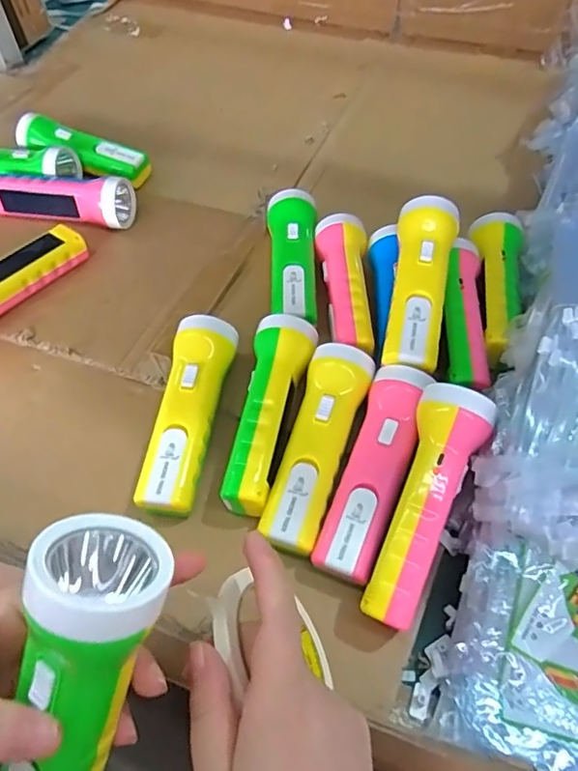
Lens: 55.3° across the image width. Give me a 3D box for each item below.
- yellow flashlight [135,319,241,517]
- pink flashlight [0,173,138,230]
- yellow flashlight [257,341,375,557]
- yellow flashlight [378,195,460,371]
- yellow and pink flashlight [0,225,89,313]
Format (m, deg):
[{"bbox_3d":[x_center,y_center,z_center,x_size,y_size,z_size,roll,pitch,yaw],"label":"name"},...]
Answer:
[{"bbox_3d":[-0.081,0.023,0.447,0.049,0.052,0.166,7,54,6],"label":"yellow flashlight"},{"bbox_3d":[-0.261,-0.211,0.623,0.167,0.051,0.050,7,54,6],"label":"pink flashlight"},{"bbox_3d":[0.022,0.047,0.425,0.046,0.053,0.164,15,55,12],"label":"yellow flashlight"},{"bbox_3d":[0.108,-0.086,0.464,0.049,0.056,0.158,12,55,10],"label":"yellow flashlight"},{"bbox_3d":[-0.276,-0.103,0.546,0.039,0.046,0.163,32,60,22],"label":"yellow and pink flashlight"}]

